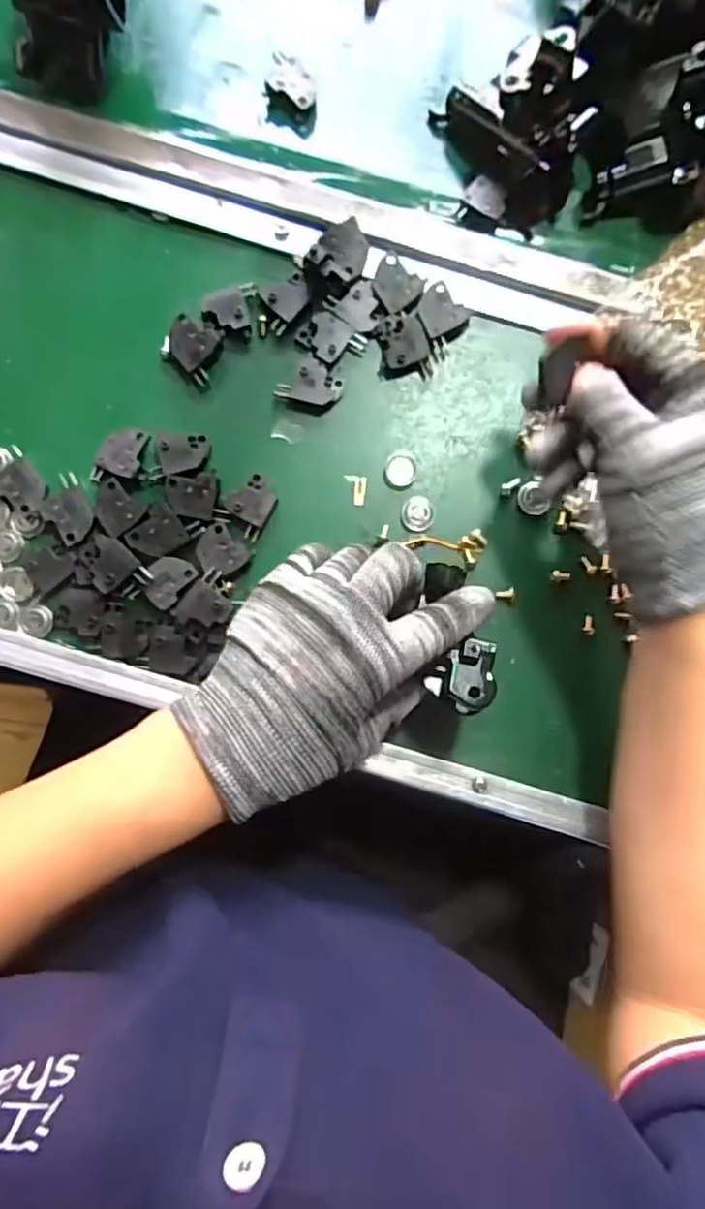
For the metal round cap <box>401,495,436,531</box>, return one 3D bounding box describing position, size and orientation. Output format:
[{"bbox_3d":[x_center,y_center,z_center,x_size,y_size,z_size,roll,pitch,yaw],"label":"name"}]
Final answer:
[{"bbox_3d":[0.037,-0.051,0.361,0.018,0.005,0.020,7,84,-1],"label":"metal round cap"}]

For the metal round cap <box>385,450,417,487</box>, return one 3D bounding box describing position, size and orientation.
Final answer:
[{"bbox_3d":[0.027,-0.076,0.364,0.017,0.004,0.020,4,84,-1],"label":"metal round cap"}]

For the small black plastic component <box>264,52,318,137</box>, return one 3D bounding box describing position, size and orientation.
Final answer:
[{"bbox_3d":[-0.034,-0.292,0.374,0.029,0.020,0.025,19,84,0],"label":"small black plastic component"}]

